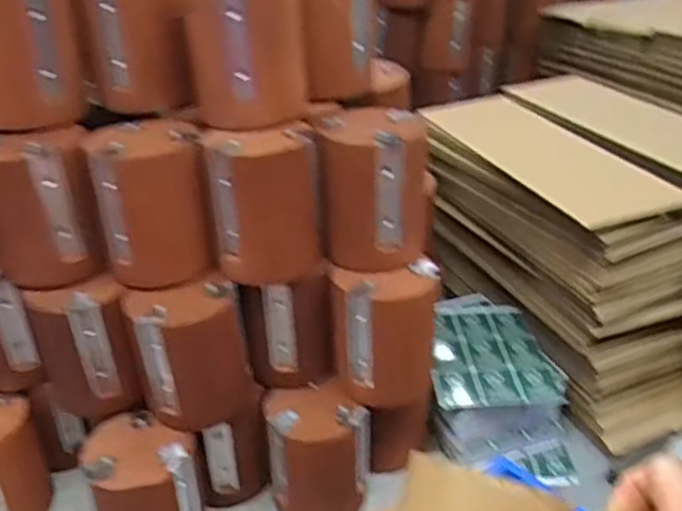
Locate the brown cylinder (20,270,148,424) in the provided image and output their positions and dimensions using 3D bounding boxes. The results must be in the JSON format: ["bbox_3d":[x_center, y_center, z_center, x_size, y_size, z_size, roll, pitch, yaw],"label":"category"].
[{"bbox_3d":[-0.190,0.070,0.507,0.062,0.104,0.059,-19,36,-27],"label":"brown cylinder"}]

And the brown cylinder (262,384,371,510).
[{"bbox_3d":[-0.019,0.160,0.541,0.079,0.100,0.063,0,32,0],"label":"brown cylinder"}]

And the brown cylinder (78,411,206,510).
[{"bbox_3d":[-0.146,0.178,0.511,0.079,0.094,0.078,0,32,0],"label":"brown cylinder"}]

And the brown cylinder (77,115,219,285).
[{"bbox_3d":[-0.138,-0.039,0.491,0.073,0.100,0.072,-13,34,-20],"label":"brown cylinder"}]

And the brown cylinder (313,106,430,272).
[{"bbox_3d":[0.024,-0.051,0.505,0.080,0.100,0.075,1,32,2],"label":"brown cylinder"}]

